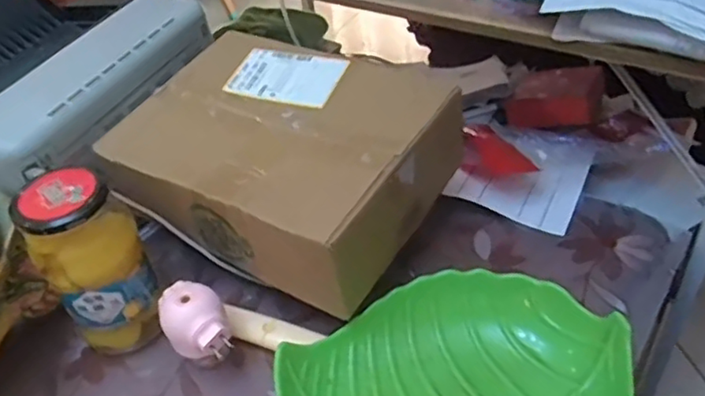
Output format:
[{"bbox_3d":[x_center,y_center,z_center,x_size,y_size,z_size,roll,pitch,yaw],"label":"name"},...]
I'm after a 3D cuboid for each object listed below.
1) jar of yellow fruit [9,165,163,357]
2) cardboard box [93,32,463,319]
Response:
[{"bbox_3d":[-0.246,0.068,0.607,0.086,0.188,0.079,-4,43,4],"label":"jar of yellow fruit"},{"bbox_3d":[-0.076,-0.047,0.656,0.306,0.108,0.221,21,50,28],"label":"cardboard box"}]

